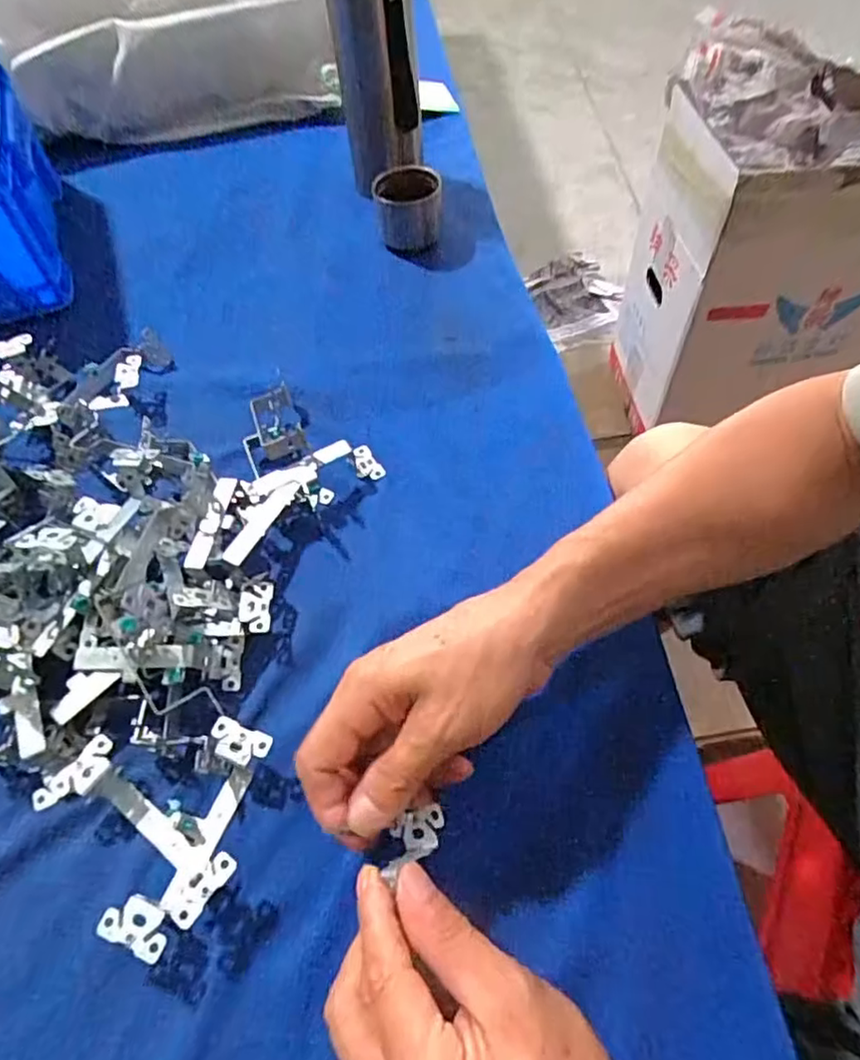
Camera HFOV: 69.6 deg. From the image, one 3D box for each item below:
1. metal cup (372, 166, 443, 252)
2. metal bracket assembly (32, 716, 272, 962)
[{"bbox_3d":[-0.021,-0.305,0.594,0.060,0.062,0.066,-1,58,2],"label":"metal cup"},{"bbox_3d":[-0.135,0.141,0.324,0.111,0.028,0.104,39,67,23],"label":"metal bracket assembly"}]

